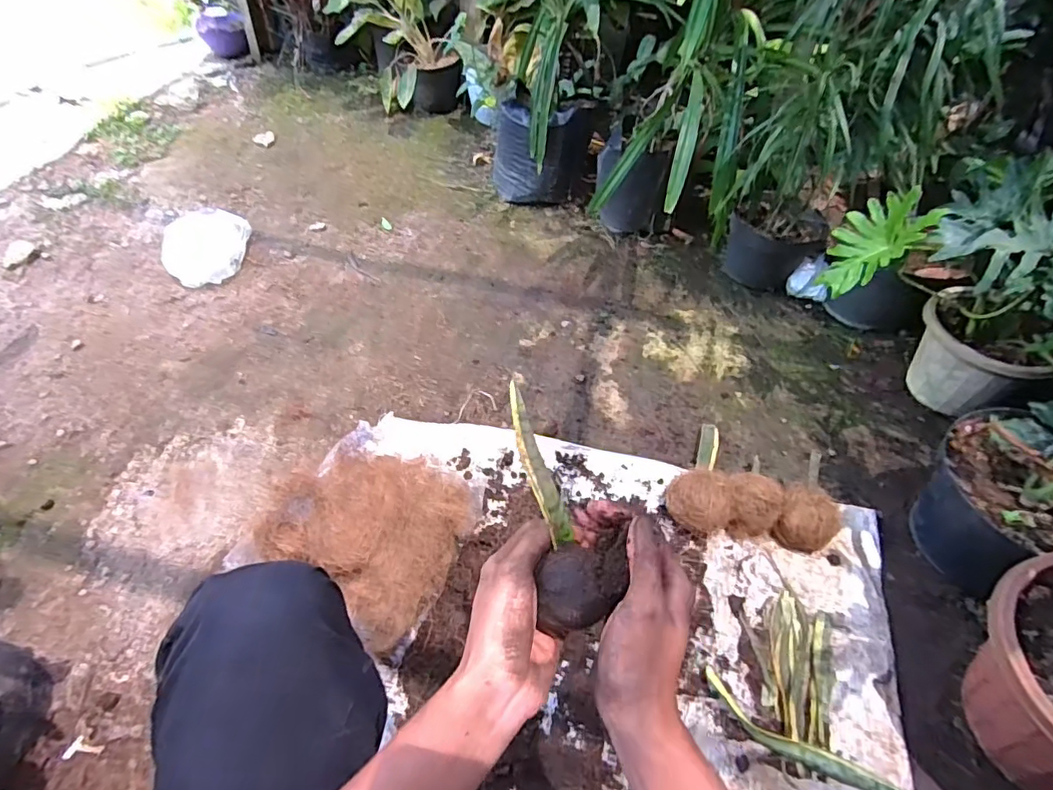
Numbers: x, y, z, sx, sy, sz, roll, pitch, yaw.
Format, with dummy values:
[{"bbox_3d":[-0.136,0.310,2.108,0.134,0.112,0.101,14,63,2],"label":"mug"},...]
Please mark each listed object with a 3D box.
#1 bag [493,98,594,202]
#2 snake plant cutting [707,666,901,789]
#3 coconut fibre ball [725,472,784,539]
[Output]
[{"bbox_3d":[0.040,-0.699,1.561,0.252,0.249,0.226,14,48,7],"label":"bag"},{"bbox_3d":[0.377,0.473,0.717,0.296,0.030,0.048,27,51,19],"label":"snake plant cutting"},{"bbox_3d":[0.372,0.188,0.918,0.090,0.087,0.088,3,47,-3],"label":"coconut fibre ball"}]

